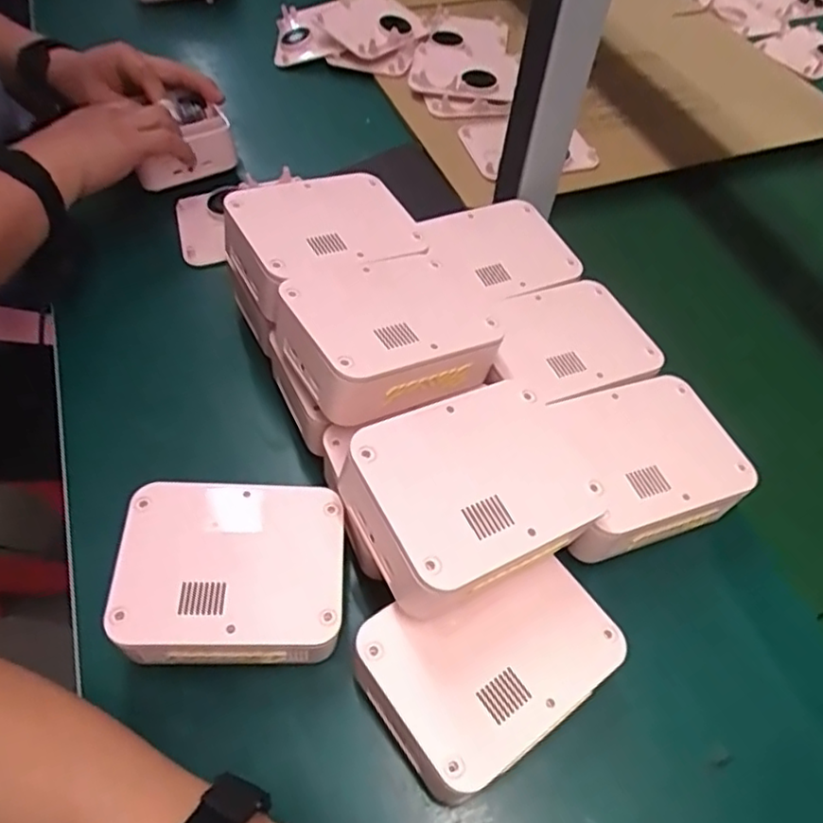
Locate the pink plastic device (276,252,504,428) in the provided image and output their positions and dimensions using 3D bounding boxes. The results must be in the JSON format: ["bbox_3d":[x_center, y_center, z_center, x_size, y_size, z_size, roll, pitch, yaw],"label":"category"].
[{"bbox_3d":[-0.010,-0.054,0.431,0.137,0.053,0.104,-24,59,-19],"label":"pink plastic device"}]

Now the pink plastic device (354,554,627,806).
[{"bbox_3d":[0.042,0.140,0.370,0.134,0.054,0.107,-30,61,-22],"label":"pink plastic device"}]

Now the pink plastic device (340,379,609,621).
[{"bbox_3d":[0.036,0.044,0.365,0.130,0.054,0.098,-24,60,-20],"label":"pink plastic device"}]

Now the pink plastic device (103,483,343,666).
[{"bbox_3d":[-0.108,0.097,0.393,0.131,0.040,0.104,-1,55,-4],"label":"pink plastic device"}]

